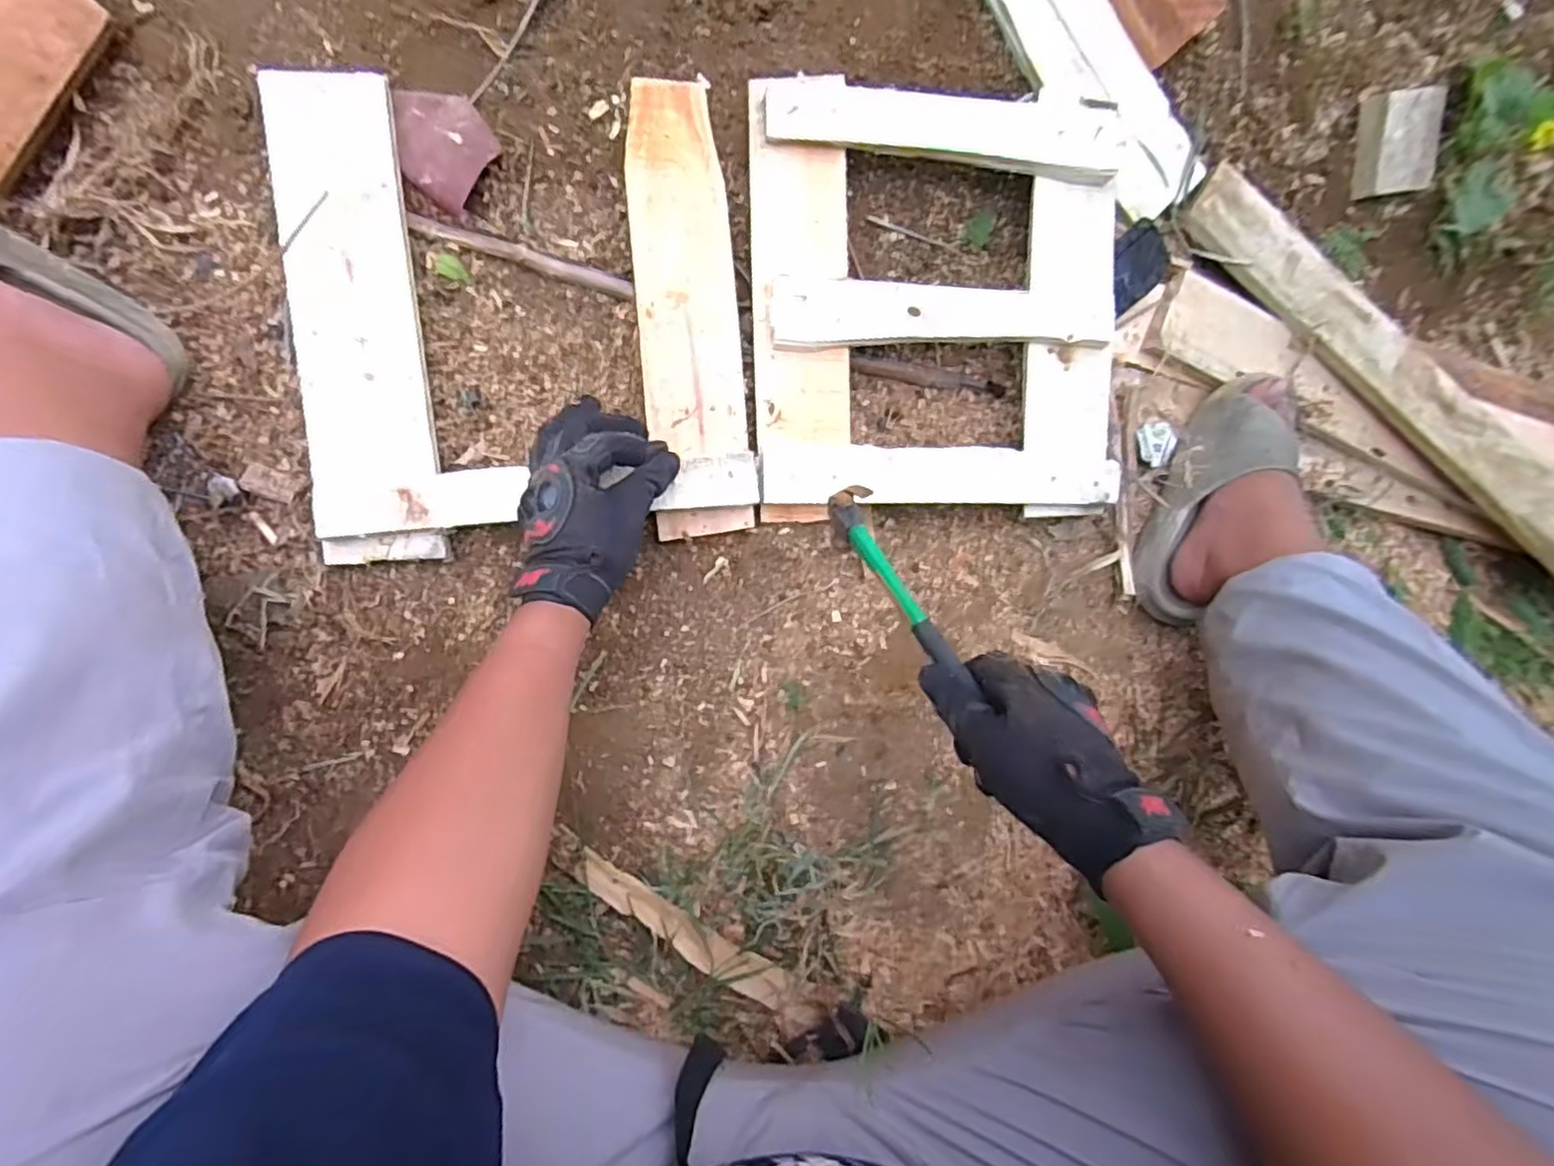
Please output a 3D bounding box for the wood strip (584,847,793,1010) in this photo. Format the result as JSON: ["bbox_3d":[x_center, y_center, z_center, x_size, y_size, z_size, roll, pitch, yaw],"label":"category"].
[{"bbox_3d":[-0.070,0.262,0.503,0.180,0.007,0.031,35,87,-4],"label":"wood strip"}]

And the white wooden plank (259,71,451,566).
[{"bbox_3d":[-0.338,-0.213,0.543,0.092,0.030,0.389,-8,89,-16],"label":"white wooden plank"}]

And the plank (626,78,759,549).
[{"bbox_3d":[-0.078,-0.242,0.597,0.088,0.017,0.395,-5,90,-5],"label":"plank"}]

